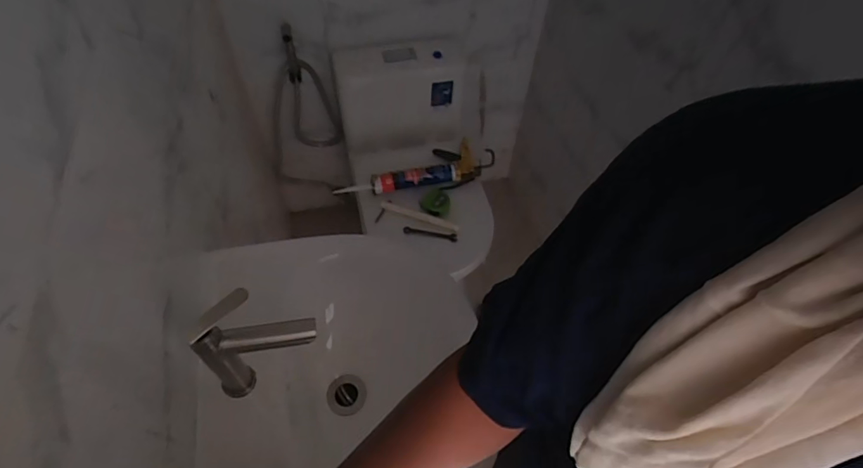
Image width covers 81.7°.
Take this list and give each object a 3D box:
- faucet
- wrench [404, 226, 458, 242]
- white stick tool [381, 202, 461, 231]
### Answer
[{"bbox_3d":[-0.193,0.124,0.571,0.130,0.180,0.056,-10,56,-9],"label":"faucet"},{"bbox_3d":[-0.004,0.000,1.265,0.139,0.004,0.022,8,71,8],"label":"wrench"},{"bbox_3d":[-0.033,-0.046,1.277,0.207,0.009,0.021,20,57,11],"label":"white stick tool"}]

